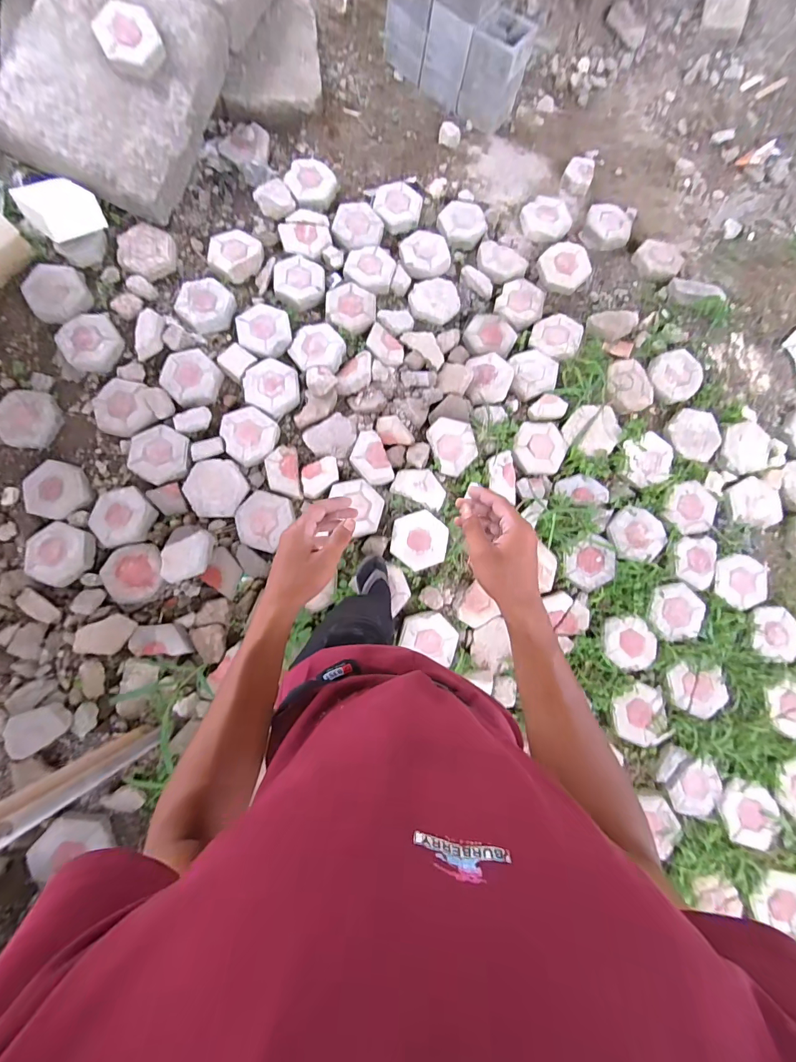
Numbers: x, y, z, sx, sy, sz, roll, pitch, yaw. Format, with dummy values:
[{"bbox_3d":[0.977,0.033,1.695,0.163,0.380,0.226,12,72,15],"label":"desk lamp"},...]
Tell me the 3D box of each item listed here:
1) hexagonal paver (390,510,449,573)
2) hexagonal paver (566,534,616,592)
[{"bbox_3d":[0.079,0.034,1.517,0.201,0.043,0.213,7,81,-2],"label":"hexagonal paver"},{"bbox_3d":[0.718,0.120,1.515,0.198,0.040,0.182,-32,84,-7],"label":"hexagonal paver"}]

